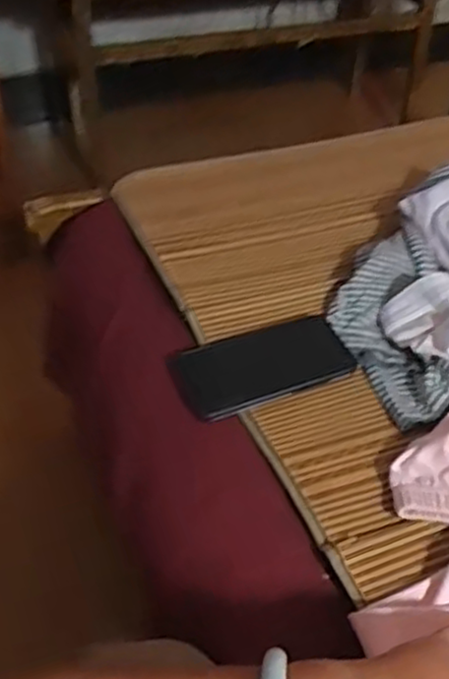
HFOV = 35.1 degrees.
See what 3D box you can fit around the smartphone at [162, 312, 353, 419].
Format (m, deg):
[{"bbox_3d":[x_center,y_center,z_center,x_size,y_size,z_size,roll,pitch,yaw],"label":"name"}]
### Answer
[{"bbox_3d":[0.036,0.020,0.652,0.156,0.010,0.084,-17,45,-19],"label":"smartphone"}]

